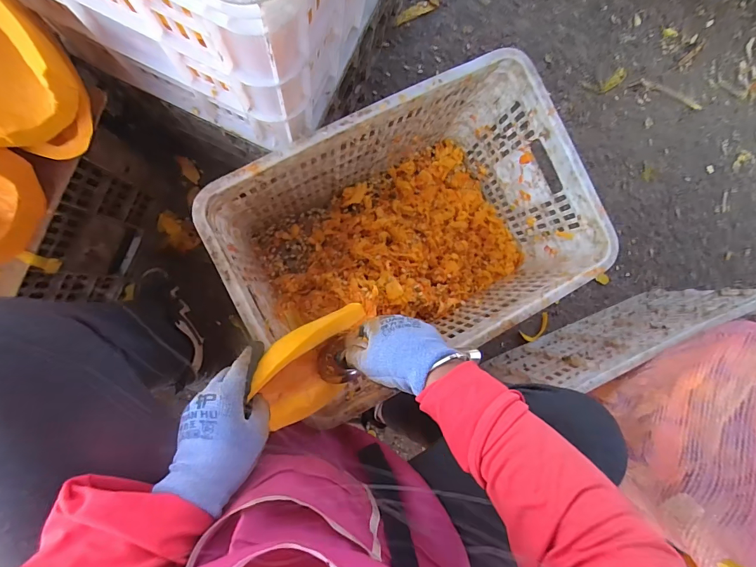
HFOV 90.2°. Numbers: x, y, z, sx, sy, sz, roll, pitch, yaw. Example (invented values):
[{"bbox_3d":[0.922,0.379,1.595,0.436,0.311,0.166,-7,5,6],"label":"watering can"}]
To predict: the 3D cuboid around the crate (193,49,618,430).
[{"bbox_3d":[0.037,-0.074,0.650,0.510,0.281,0.352,-29,93,-8],"label":"crate"}]

